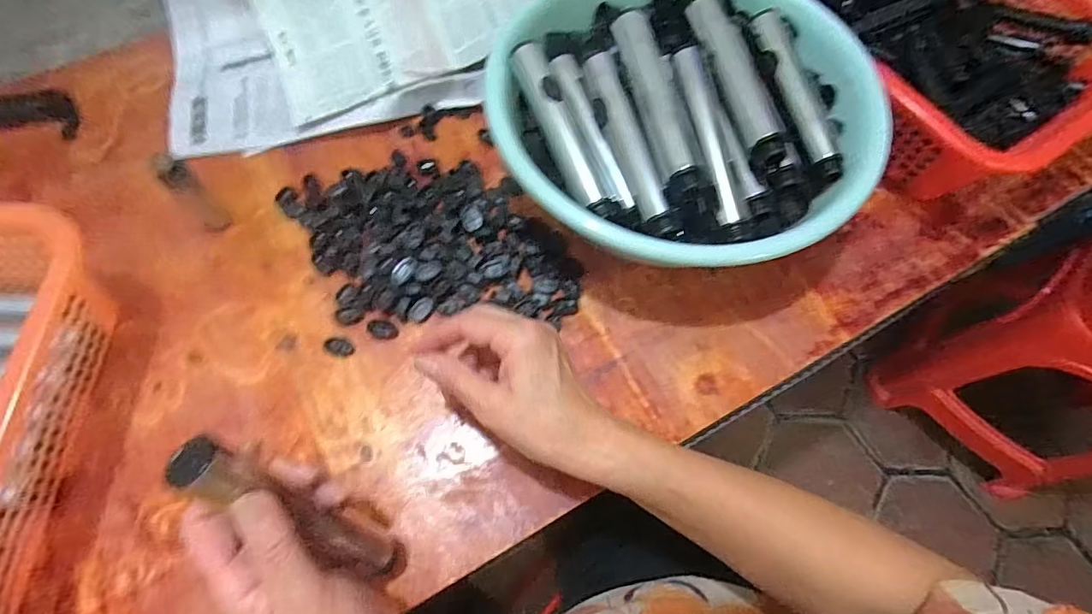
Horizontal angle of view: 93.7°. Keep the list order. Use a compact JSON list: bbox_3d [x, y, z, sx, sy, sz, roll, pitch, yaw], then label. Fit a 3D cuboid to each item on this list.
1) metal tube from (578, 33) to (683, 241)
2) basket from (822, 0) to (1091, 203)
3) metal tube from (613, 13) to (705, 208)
[{"bbox_3d":[0.058,-0.125,0.370,0.021,0.023,0.169,-15,69,-8],"label":"metal tube"},{"bbox_3d":[0.348,-0.260,0.495,0.251,0.094,0.338,-26,71,-12],"label":"basket"},{"bbox_3d":[0.081,-0.143,0.368,0.032,0.036,0.158,-11,68,-6],"label":"metal tube"}]

